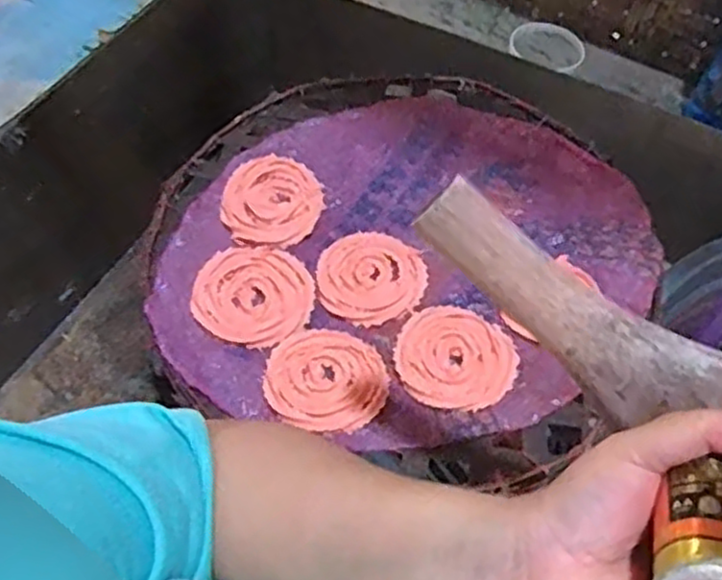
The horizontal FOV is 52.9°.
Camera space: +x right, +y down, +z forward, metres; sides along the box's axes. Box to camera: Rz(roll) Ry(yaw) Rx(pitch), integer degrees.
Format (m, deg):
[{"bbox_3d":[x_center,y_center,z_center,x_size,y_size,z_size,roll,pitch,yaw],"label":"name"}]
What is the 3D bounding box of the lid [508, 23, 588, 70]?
[{"bbox_3d":[0.226,-0.294,0.871,0.087,0.005,0.087,1,57,-1],"label":"lid"}]

